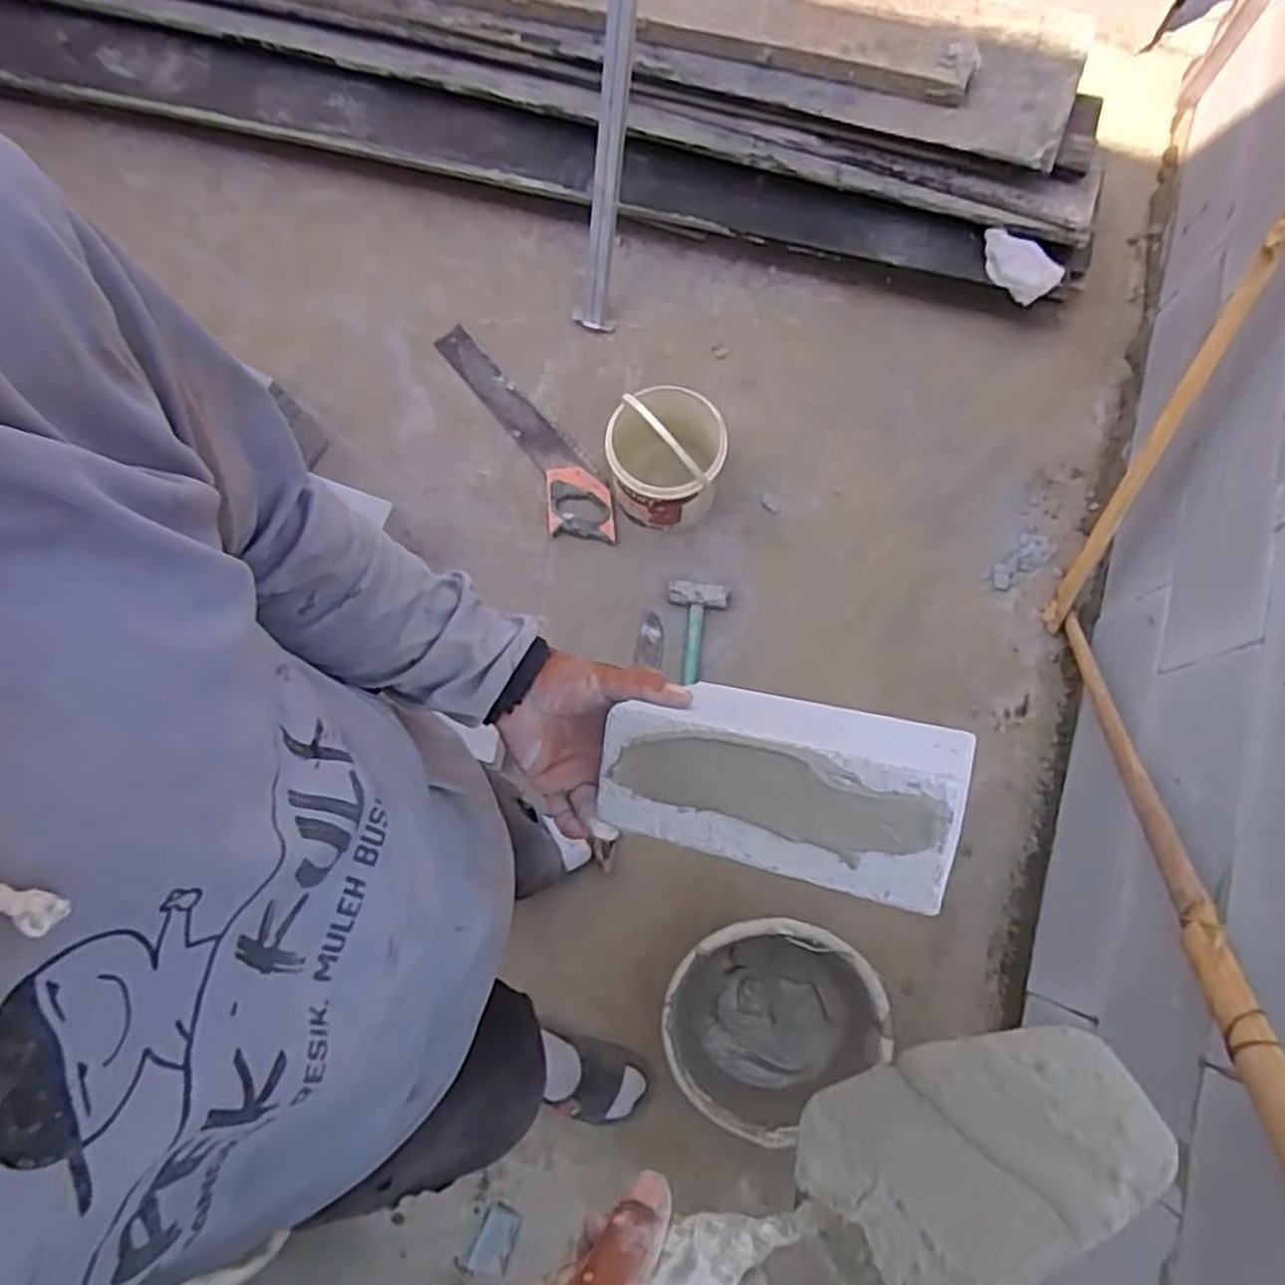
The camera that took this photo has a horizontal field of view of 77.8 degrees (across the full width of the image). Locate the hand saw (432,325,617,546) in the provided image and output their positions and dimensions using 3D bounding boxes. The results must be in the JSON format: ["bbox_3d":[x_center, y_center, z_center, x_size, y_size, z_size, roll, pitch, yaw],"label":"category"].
[{"bbox_3d":[-0.220,-0.378,1.452,0.120,0.030,0.520,-37,78,-7],"label":"hand saw"}]

